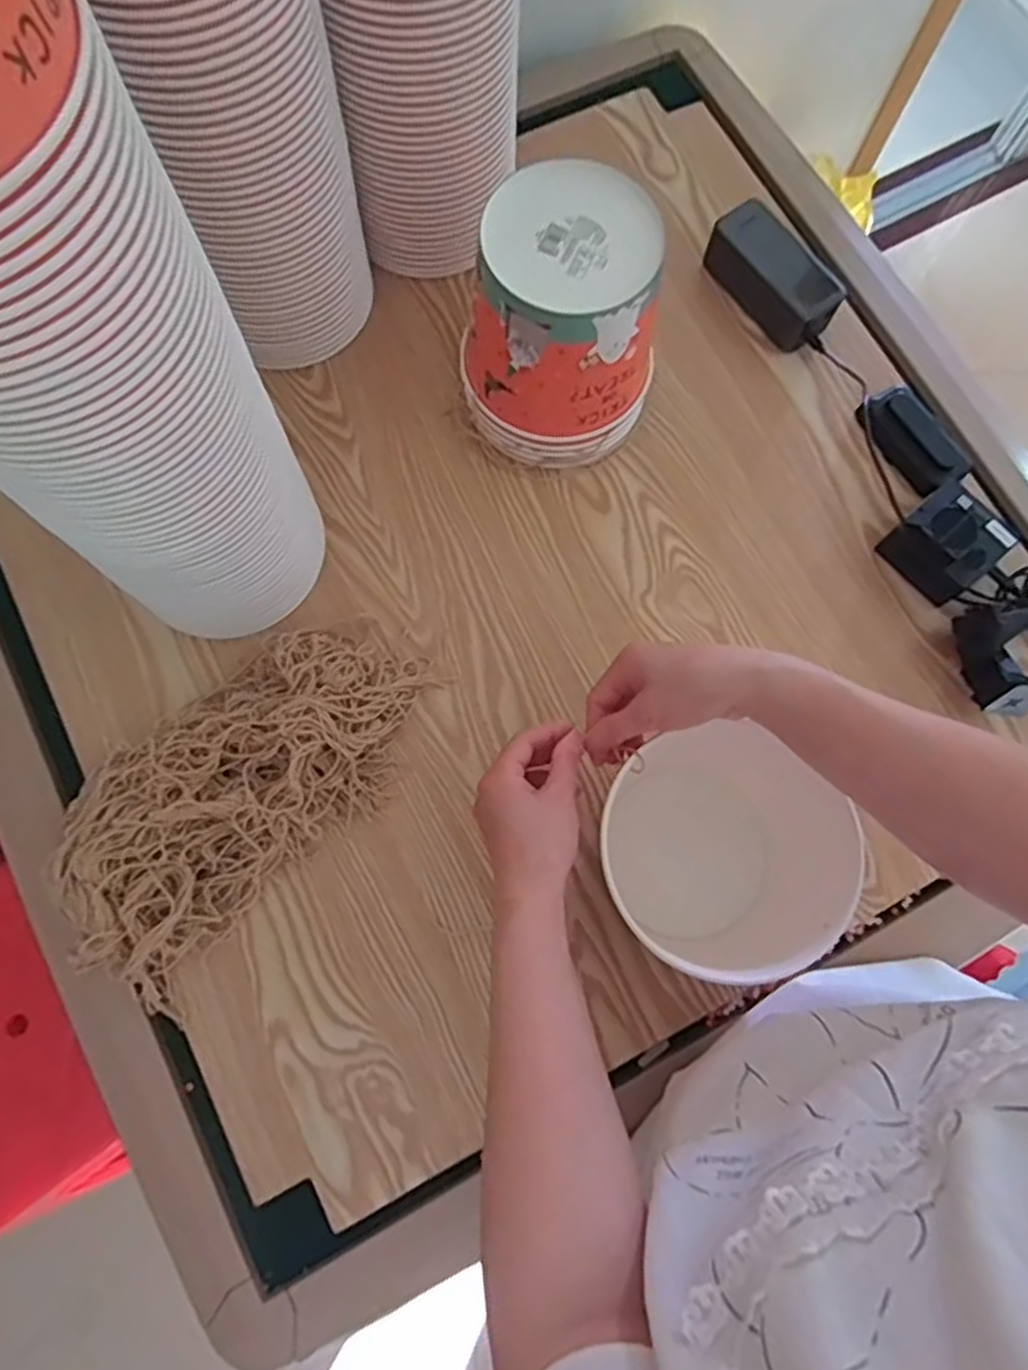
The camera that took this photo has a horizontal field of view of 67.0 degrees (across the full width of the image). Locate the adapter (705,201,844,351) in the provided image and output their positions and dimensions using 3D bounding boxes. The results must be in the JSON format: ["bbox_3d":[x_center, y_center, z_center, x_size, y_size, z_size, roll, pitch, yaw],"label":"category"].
[{"bbox_3d":[0.242,-0.377,0.720,0.057,0.053,0.131,-39,80,-11],"label":"adapter"}]

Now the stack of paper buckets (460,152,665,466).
[{"bbox_3d":[0.041,-0.279,0.625,0.135,0.180,0.134,23,76,4],"label":"stack of paper buckets"}]

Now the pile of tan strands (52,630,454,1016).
[{"bbox_3d":[-0.205,0.070,0.590,0.312,0.068,0.154,-42,80,-11],"label":"pile of tan strands"}]

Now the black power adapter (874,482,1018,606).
[{"bbox_3d":[0.369,-0.121,0.659,0.068,0.063,0.076,-39,80,-11],"label":"black power adapter"}]

